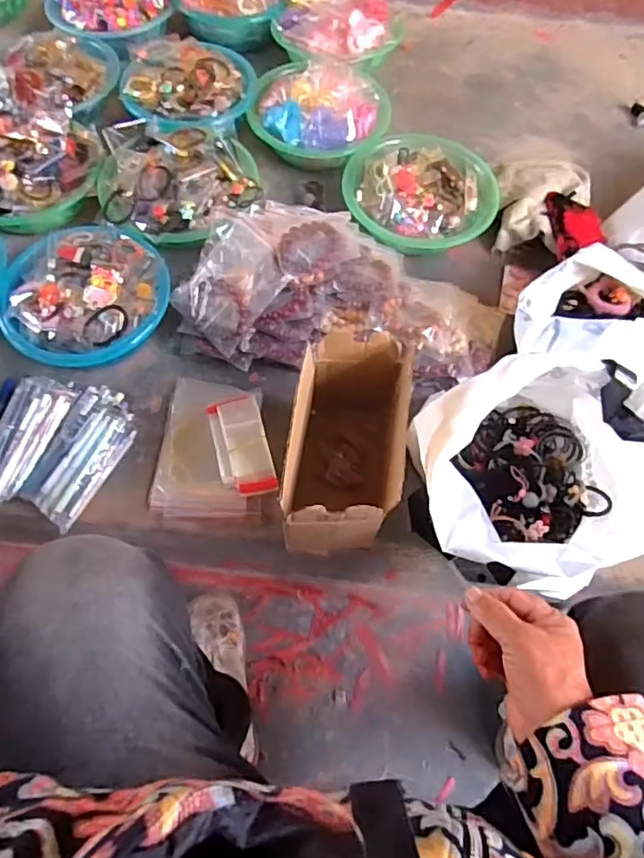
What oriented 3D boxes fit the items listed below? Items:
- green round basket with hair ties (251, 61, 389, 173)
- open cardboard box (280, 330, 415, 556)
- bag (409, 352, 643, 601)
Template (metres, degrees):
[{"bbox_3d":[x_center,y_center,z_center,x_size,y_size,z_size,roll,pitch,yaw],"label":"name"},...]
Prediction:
[{"bbox_3d":[-0.003,-0.529,0.972,0.227,0.101,0.191,9,67,2],"label":"green round basket with hair ties"},{"bbox_3d":[0.023,0.023,0.669,0.111,0.182,0.215,6,67,1],"label":"open cardboard box"},{"bbox_3d":[0.238,0.049,0.649,0.252,0.195,0.237,0,67,-2],"label":"bag"}]

